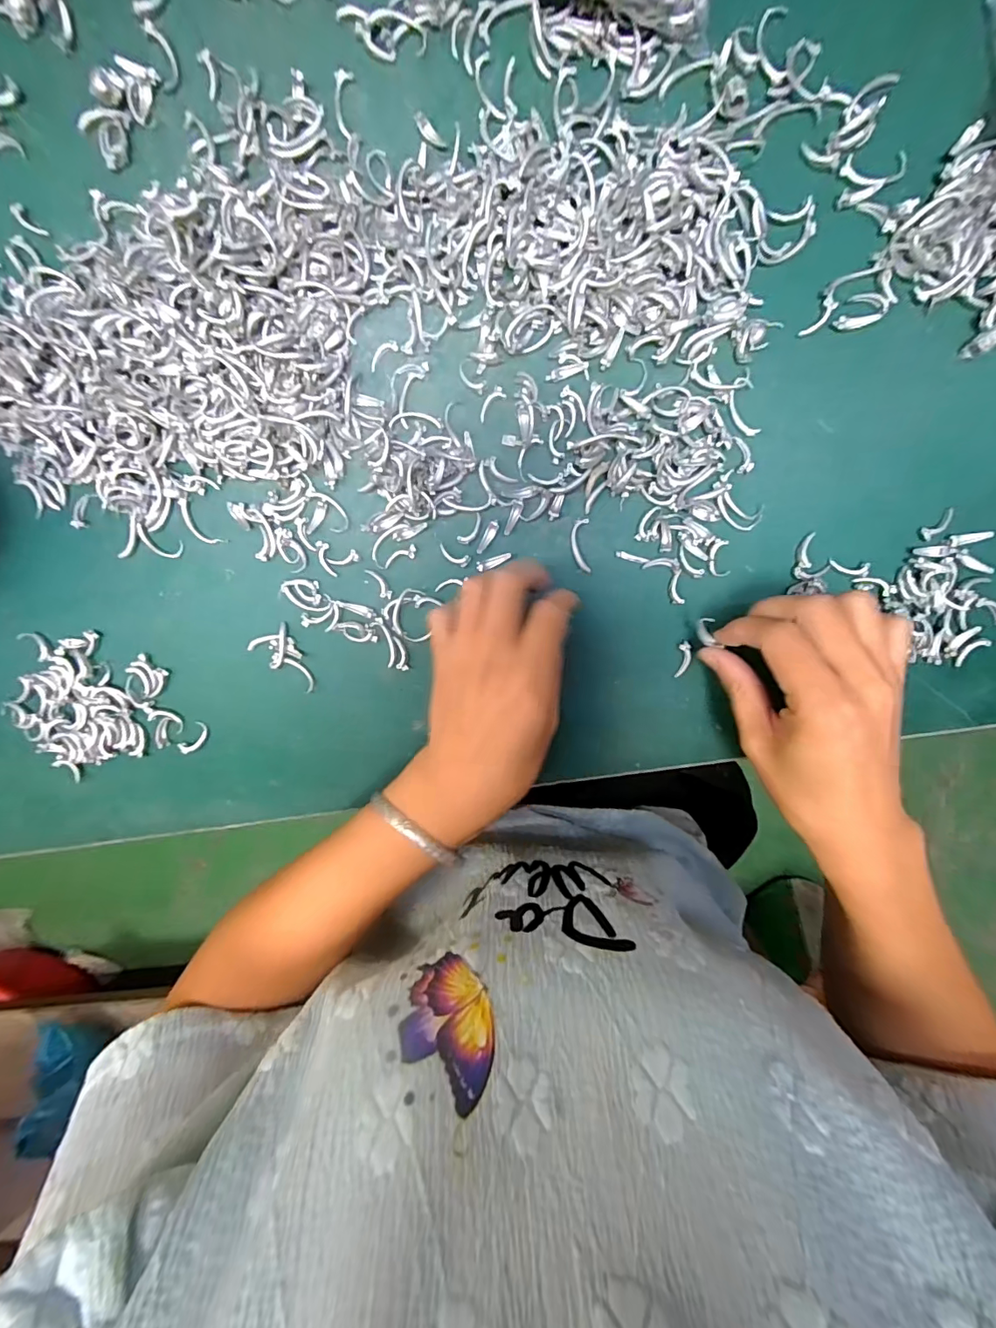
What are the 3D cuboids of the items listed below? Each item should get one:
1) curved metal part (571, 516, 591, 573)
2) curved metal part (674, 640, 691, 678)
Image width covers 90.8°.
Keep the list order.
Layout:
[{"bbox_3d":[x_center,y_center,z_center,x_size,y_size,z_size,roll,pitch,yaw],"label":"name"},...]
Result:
[{"bbox_3d":[0.046,-0.066,0.275,0.010,0.004,0.030,-4,98,4],"label":"curved metal part"},{"bbox_3d":[0.106,-0.002,0.279,0.006,0.004,0.021,5,99,3],"label":"curved metal part"}]

